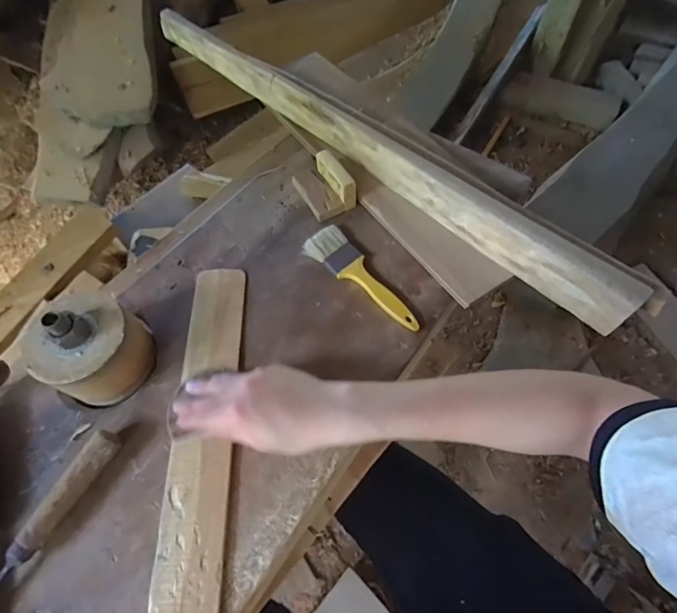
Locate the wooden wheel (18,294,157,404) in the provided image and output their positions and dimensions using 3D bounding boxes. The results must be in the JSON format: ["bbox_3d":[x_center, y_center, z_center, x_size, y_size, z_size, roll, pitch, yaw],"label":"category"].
[{"bbox_3d":[-0.263,0.039,0.436,0.099,0.106,0.100,0,60,0],"label":"wooden wheel"}]

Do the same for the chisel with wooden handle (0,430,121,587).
[{"bbox_3d":[-0.272,0.198,0.382,0.023,0.026,0.176,27,64,14],"label":"chisel with wooden handle"}]

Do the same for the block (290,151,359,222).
[{"bbox_3d":[-0.021,-0.166,0.563,0.053,0.052,0.087,-28,64,-15],"label":"block"}]

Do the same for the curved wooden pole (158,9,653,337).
[{"bbox_3d":[0.019,-0.250,0.587,0.837,0.056,0.066,41,68,20],"label":"curved wooden pole"}]

